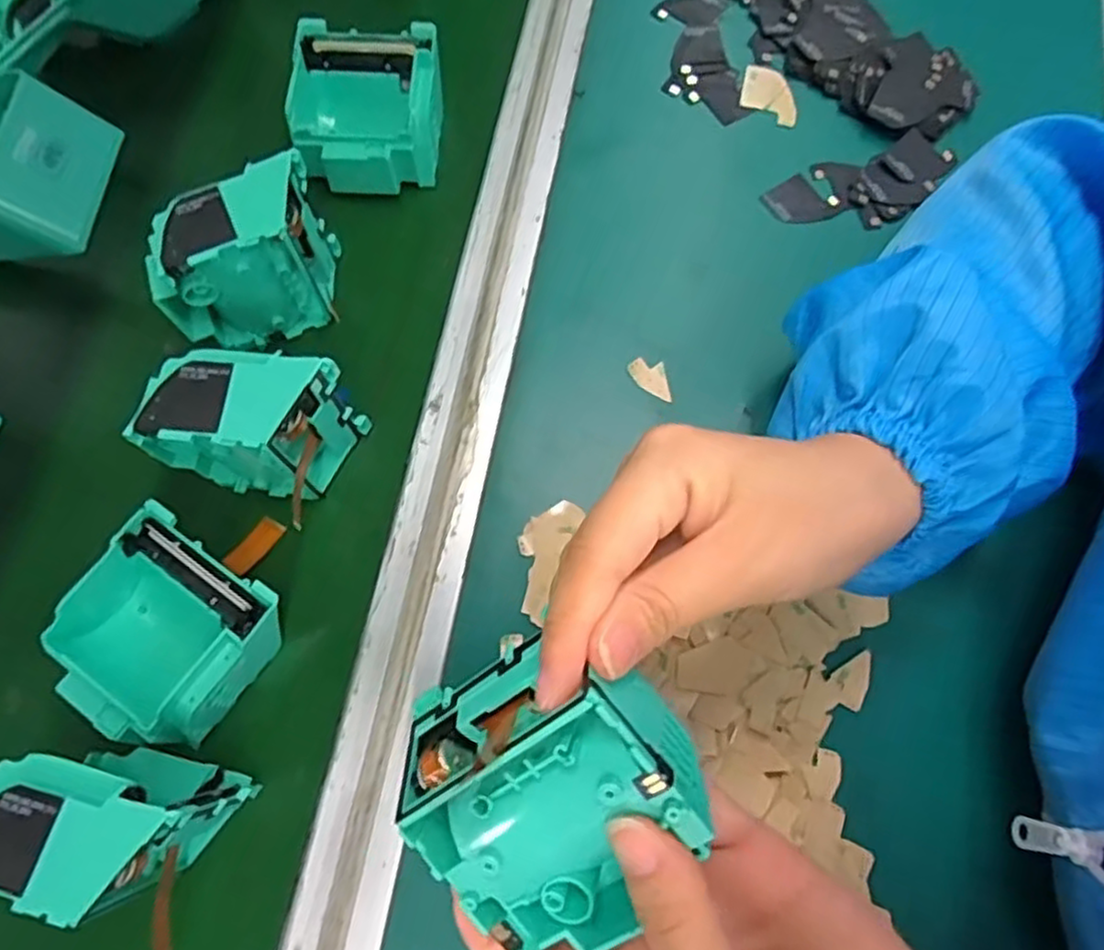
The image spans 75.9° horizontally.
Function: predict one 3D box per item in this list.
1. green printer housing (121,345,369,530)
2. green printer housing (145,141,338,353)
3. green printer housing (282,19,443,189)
[{"bbox_3d":[-0.128,-0.017,0.311,0.077,0.088,0.047,6,73,0],"label":"green printer housing"},{"bbox_3d":[-0.140,-0.096,0.334,0.079,0.085,0.037,-25,75,-9],"label":"green printer housing"},{"bbox_3d":[-0.098,-0.195,0.380,0.074,0.036,0.080,1,73,-1],"label":"green printer housing"}]

